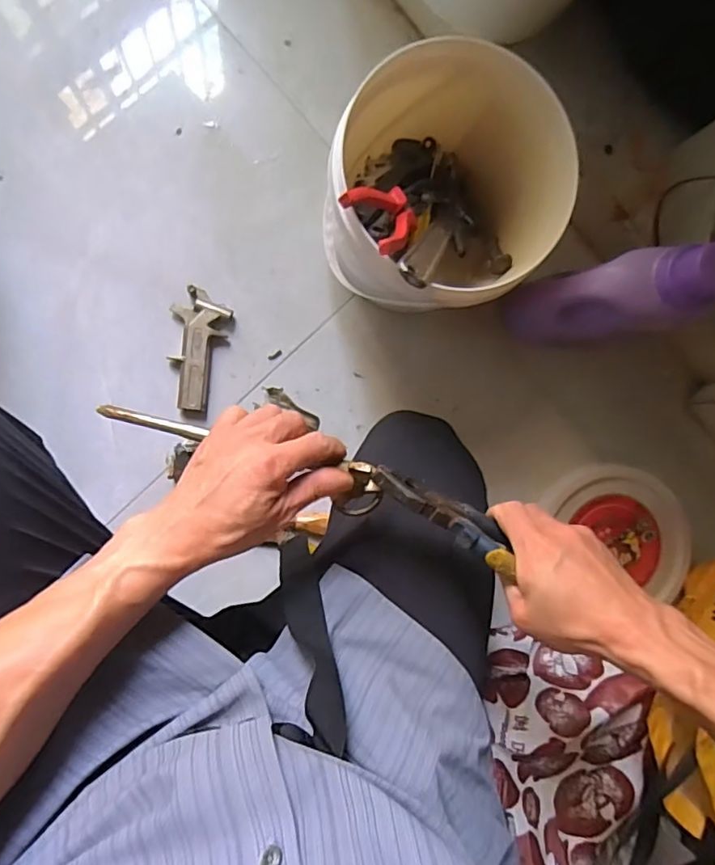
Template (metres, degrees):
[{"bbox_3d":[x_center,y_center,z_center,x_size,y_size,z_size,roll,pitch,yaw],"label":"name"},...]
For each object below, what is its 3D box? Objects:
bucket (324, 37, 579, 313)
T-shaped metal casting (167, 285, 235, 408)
[{"bbox_3d":[0.081,-0.247,0.586,0.215,0.216,0.231,0,92,-9],"label":"bucket"},{"bbox_3d":[-0.194,-0.100,0.661,0.065,0.015,0.141,10,90,-9],"label":"T-shaped metal casting"}]

